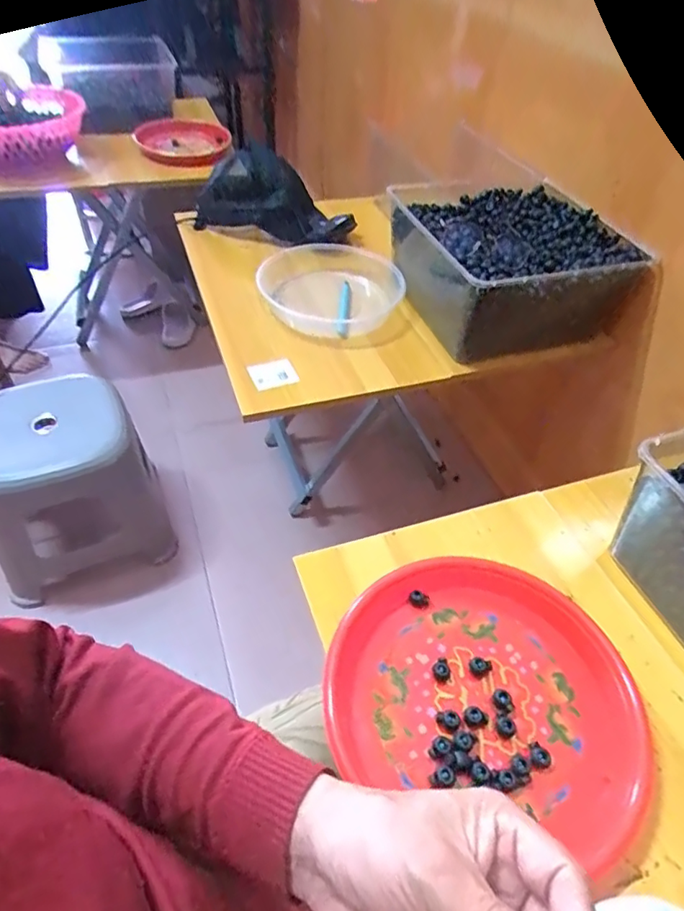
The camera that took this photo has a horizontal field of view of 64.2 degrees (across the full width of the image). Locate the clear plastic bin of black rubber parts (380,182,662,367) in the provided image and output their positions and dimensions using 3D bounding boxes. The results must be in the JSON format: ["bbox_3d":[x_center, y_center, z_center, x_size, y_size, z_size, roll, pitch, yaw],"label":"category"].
[{"bbox_3d":[0.247,-0.294,0.853,0.296,0.146,0.319,-8,48,-11],"label":"clear plastic bin of black rubber parts"}]

